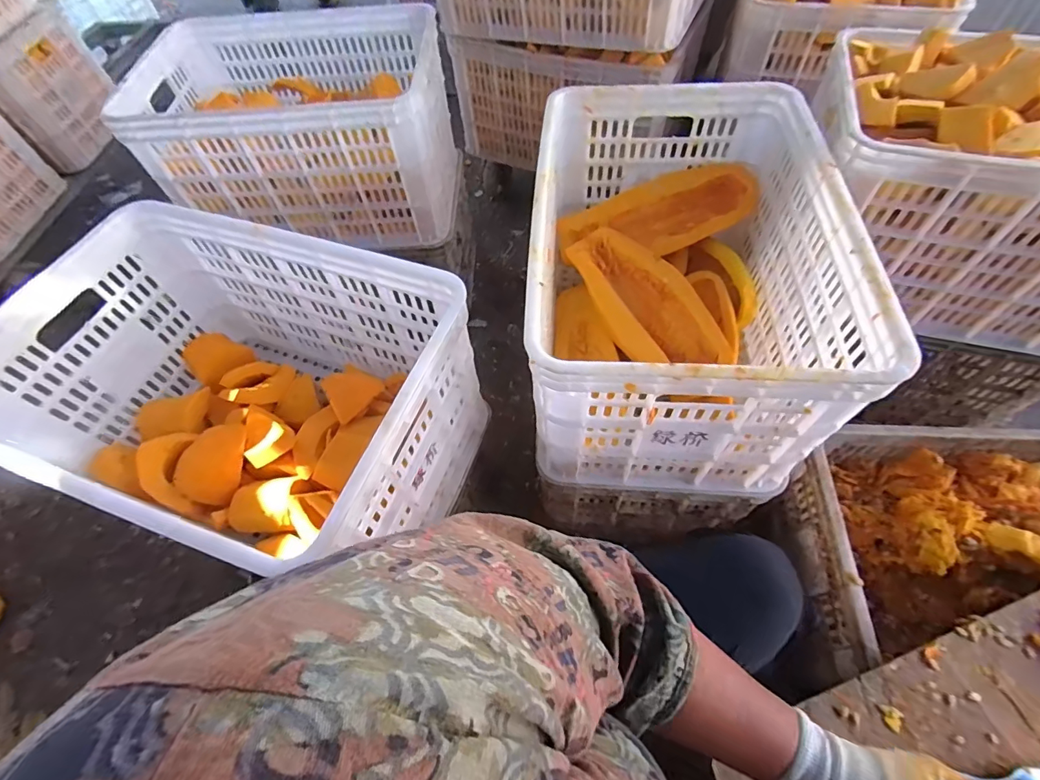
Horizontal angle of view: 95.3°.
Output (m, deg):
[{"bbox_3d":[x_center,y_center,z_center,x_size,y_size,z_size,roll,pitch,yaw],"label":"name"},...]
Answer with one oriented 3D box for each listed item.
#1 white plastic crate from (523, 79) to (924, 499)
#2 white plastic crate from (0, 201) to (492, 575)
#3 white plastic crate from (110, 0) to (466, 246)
[{"bbox_3d":[0.202,-0.147,0.686,0.359,0.314,0.509,5,56,3],"label":"white plastic crate"},{"bbox_3d":[-0.348,0.015,0.630,0.523,0.282,0.361,17,58,11],"label":"white plastic crate"},{"bbox_3d":[-0.416,-0.510,0.938,0.546,0.265,0.368,-2,56,-2],"label":"white plastic crate"}]

